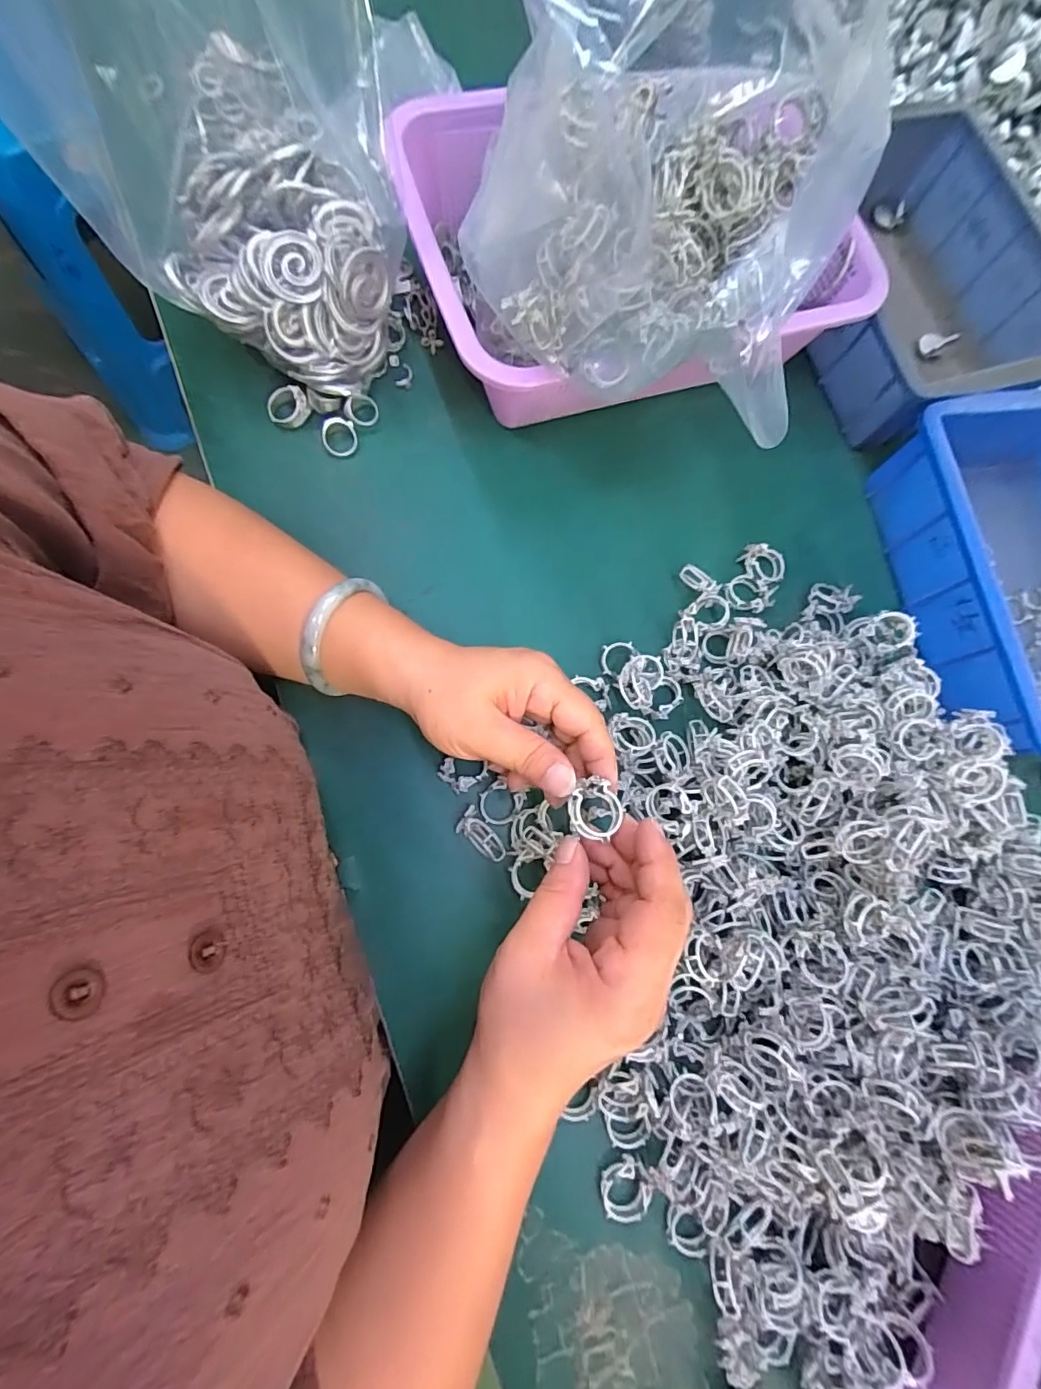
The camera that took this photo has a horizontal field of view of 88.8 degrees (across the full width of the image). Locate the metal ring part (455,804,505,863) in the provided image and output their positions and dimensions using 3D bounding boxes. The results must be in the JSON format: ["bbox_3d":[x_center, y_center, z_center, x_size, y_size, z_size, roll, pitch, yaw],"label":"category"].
[{"bbox_3d":[-0.023,0.085,0.318,0.017,0.017,0.035,-43,85,-12],"label":"metal ring part"}]

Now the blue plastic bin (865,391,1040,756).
[{"bbox_3d":[0.368,-0.081,0.378,0.181,0.076,0.249,-11,79,-8],"label":"blue plastic bin"}]

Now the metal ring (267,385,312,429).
[{"bbox_3d":[-0.161,-0.199,0.370,0.028,0.017,0.021,-29,81,-6],"label":"metal ring"}]

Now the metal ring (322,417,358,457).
[{"bbox_3d":[-0.127,-0.181,0.374,0.023,0.004,0.027,-11,99,-16],"label":"metal ring"}]

